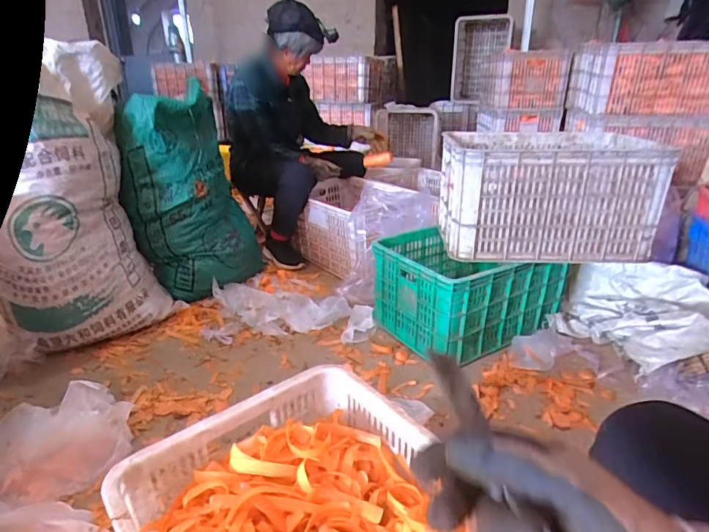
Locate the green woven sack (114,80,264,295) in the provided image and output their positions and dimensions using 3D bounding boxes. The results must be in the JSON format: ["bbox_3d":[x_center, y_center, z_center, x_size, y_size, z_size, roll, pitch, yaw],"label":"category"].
[{"bbox_3d":[-0.530,-0.239,1.494,0.310,0.600,0.303,2,24,7],"label":"green woven sack"}]

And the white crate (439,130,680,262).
[{"bbox_3d":[0.503,-0.208,1.232,0.489,0.269,0.349,1,24,6],"label":"white crate"}]

